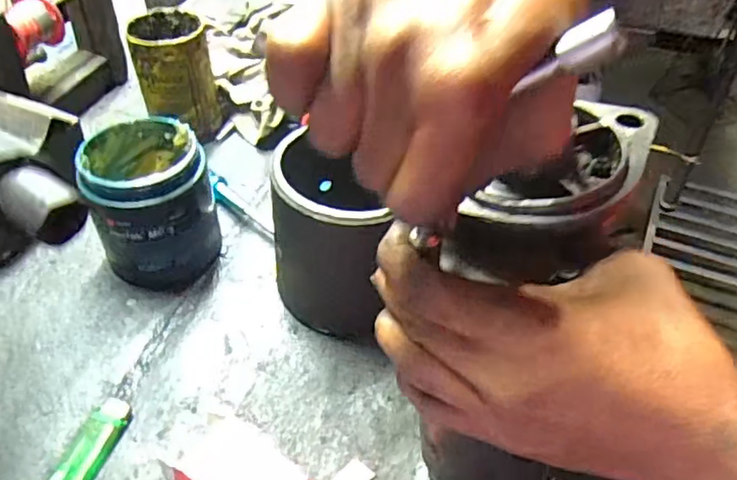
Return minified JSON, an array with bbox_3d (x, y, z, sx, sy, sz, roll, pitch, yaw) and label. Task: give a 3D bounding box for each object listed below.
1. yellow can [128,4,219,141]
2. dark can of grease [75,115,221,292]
[{"bbox_3d":[-0.192,-0.162,0.590,0.072,0.105,0.078,-19,48,-22],"label":"yellow can"},{"bbox_3d":[-0.168,-0.028,0.469,0.085,0.103,0.088,-10,45,-14],"label":"dark can of grease"}]

